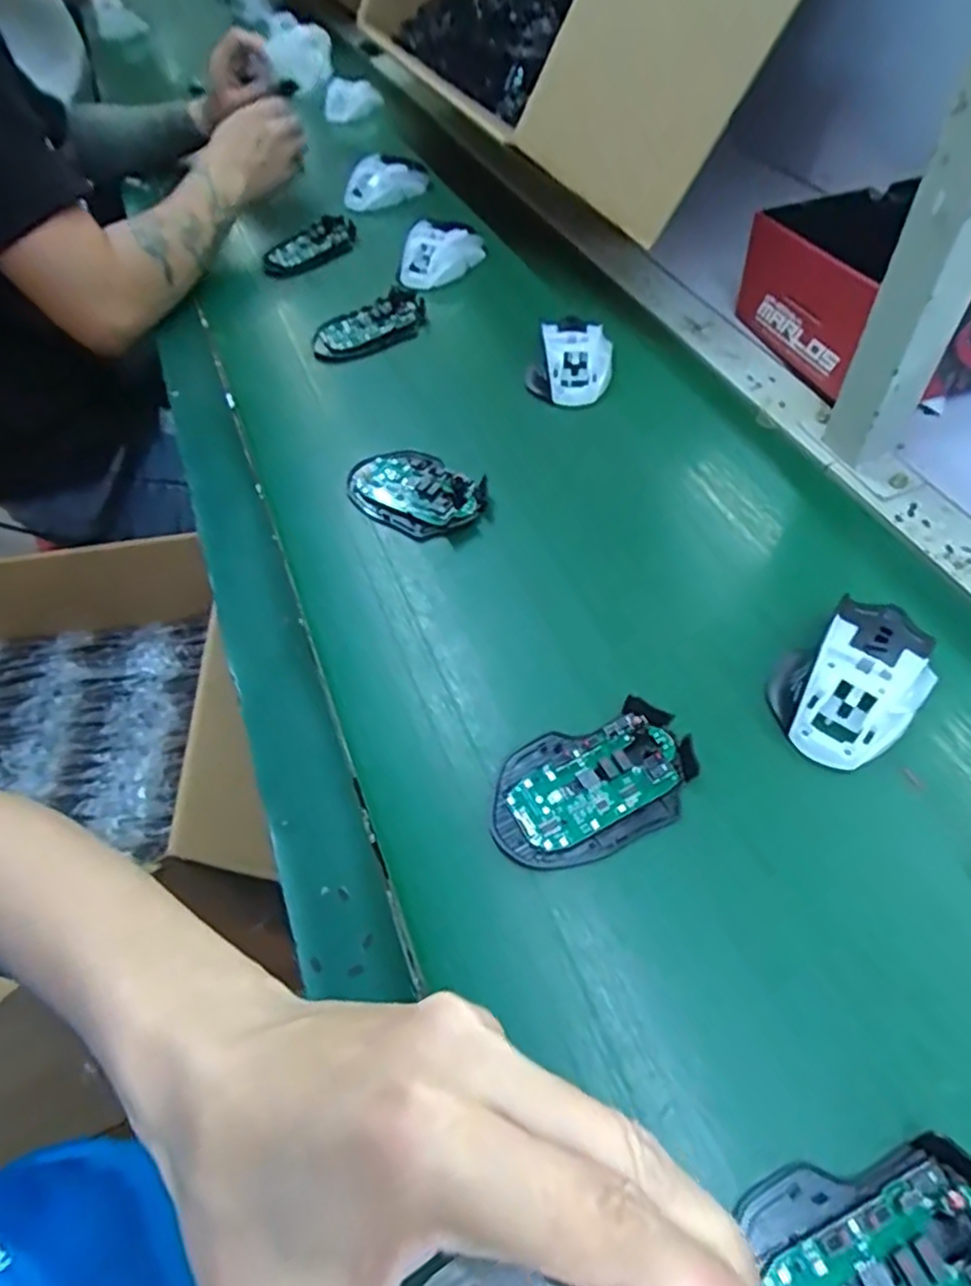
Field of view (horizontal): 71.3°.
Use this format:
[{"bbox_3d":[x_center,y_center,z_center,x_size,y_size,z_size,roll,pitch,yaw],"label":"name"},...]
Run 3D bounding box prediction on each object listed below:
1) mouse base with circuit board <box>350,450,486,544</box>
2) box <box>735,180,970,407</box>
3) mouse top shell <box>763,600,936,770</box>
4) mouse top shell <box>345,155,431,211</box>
[{"bbox_3d":[-0.056,-0.117,0.523,0.111,0.023,0.068,33,64,25],"label":"mouse base with circuit board"},{"bbox_3d":[0.365,-0.297,0.558,0.244,0.100,0.192,-16,55,-6],"label":"box"},{"bbox_3d":[0.216,0.017,0.389,0.112,0.035,0.075,-35,59,-18],"label":"mouse top shell"},{"bbox_3d":[-0.119,-0.551,0.806,0.106,0.039,0.050,-27,59,-9],"label":"mouse top shell"}]

